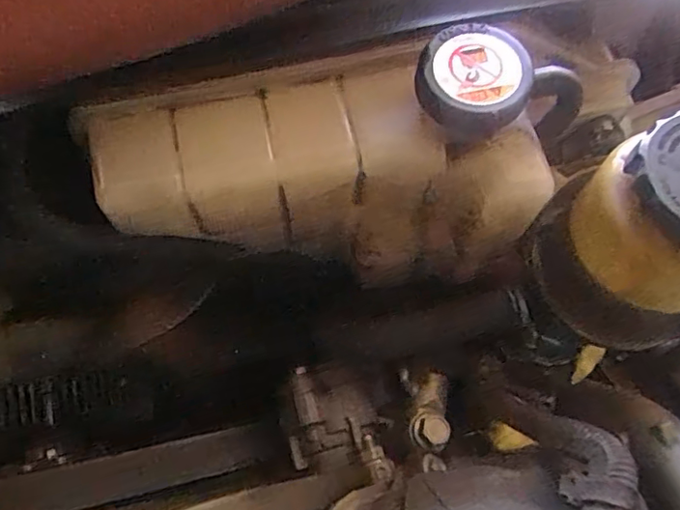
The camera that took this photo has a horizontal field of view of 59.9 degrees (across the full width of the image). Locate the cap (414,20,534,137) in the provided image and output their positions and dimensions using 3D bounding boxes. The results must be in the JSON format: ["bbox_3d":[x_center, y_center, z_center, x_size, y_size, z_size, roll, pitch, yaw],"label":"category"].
[{"bbox_3d":[0.059,-0.074,0.258,0.041,0.026,0.048,-25,68,-11],"label":"cap"}]

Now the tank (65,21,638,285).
[{"bbox_3d":[0.003,-0.042,0.300,0.236,0.126,0.073,-3,66,-2],"label":"tank"}]

